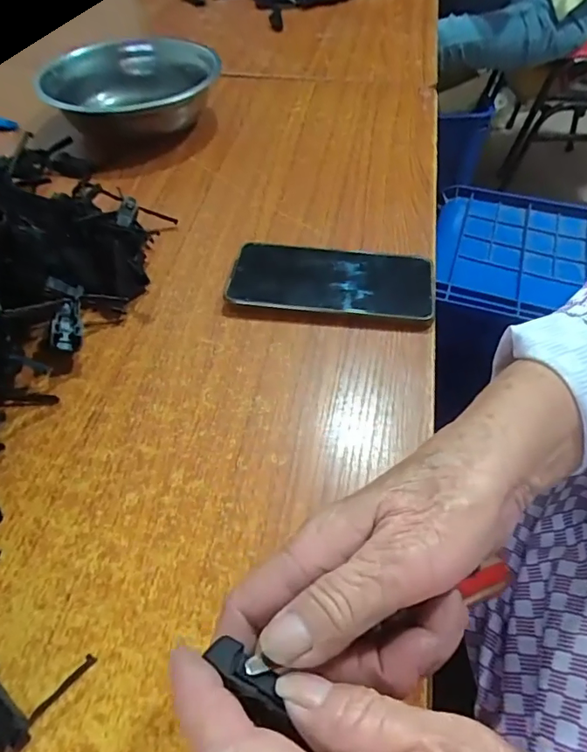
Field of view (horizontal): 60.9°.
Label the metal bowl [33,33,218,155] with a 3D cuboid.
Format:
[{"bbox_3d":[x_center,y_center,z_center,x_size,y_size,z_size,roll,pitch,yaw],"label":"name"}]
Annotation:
[{"bbox_3d":[-0.188,-0.346,0.614,0.179,0.069,0.191,-1,50,1],"label":"metal bowl"}]

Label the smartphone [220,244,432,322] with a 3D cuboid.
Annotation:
[{"bbox_3d":[0.031,-0.081,0.417,0.162,0.016,0.078,5,51,6],"label":"smartphone"}]

